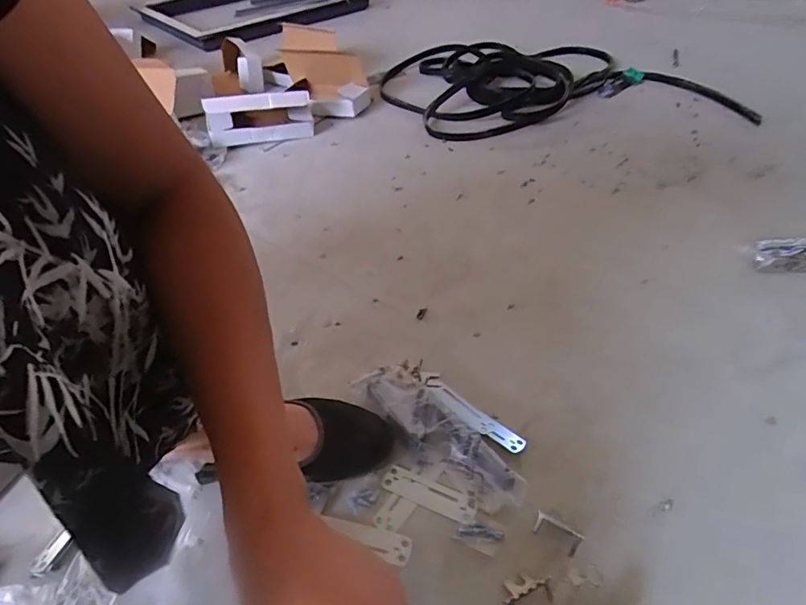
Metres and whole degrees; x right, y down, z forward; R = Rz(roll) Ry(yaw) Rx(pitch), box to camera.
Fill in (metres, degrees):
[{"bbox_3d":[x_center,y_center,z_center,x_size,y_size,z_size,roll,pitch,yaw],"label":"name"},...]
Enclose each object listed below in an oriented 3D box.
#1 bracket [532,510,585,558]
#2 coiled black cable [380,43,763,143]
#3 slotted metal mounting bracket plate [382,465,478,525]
[{"bbox_3d":[0.138,0.207,0.434,0.042,0.006,0.020,23,50,26],"label":"bracket"},{"bbox_3d":[0.338,-0.564,1.210,0.751,0.065,0.554,-6,43,0],"label":"coiled black cable"},{"bbox_3d":[0.026,0.190,0.479,0.095,0.005,0.027,16,47,21],"label":"slotted metal mounting bracket plate"}]

